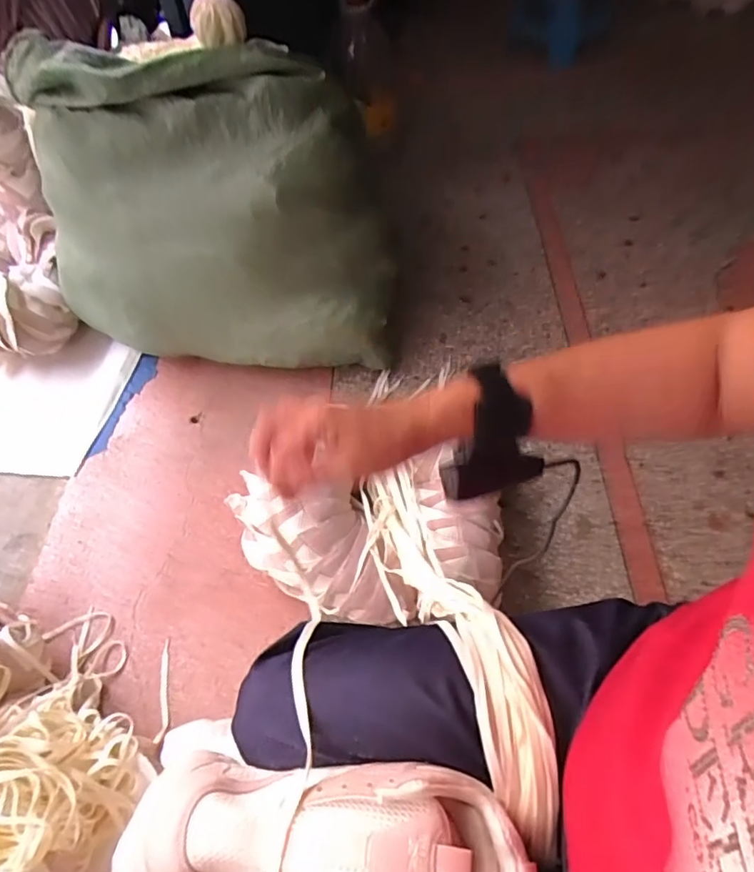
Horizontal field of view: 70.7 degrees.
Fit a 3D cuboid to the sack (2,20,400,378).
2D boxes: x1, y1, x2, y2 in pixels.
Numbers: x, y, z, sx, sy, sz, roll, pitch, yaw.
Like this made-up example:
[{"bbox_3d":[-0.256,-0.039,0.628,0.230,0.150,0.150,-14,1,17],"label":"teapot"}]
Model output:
[{"bbox_3d":[-0.307,-0.429,1.036,0.660,0.501,0.337,5,56,6],"label":"sack"}]

